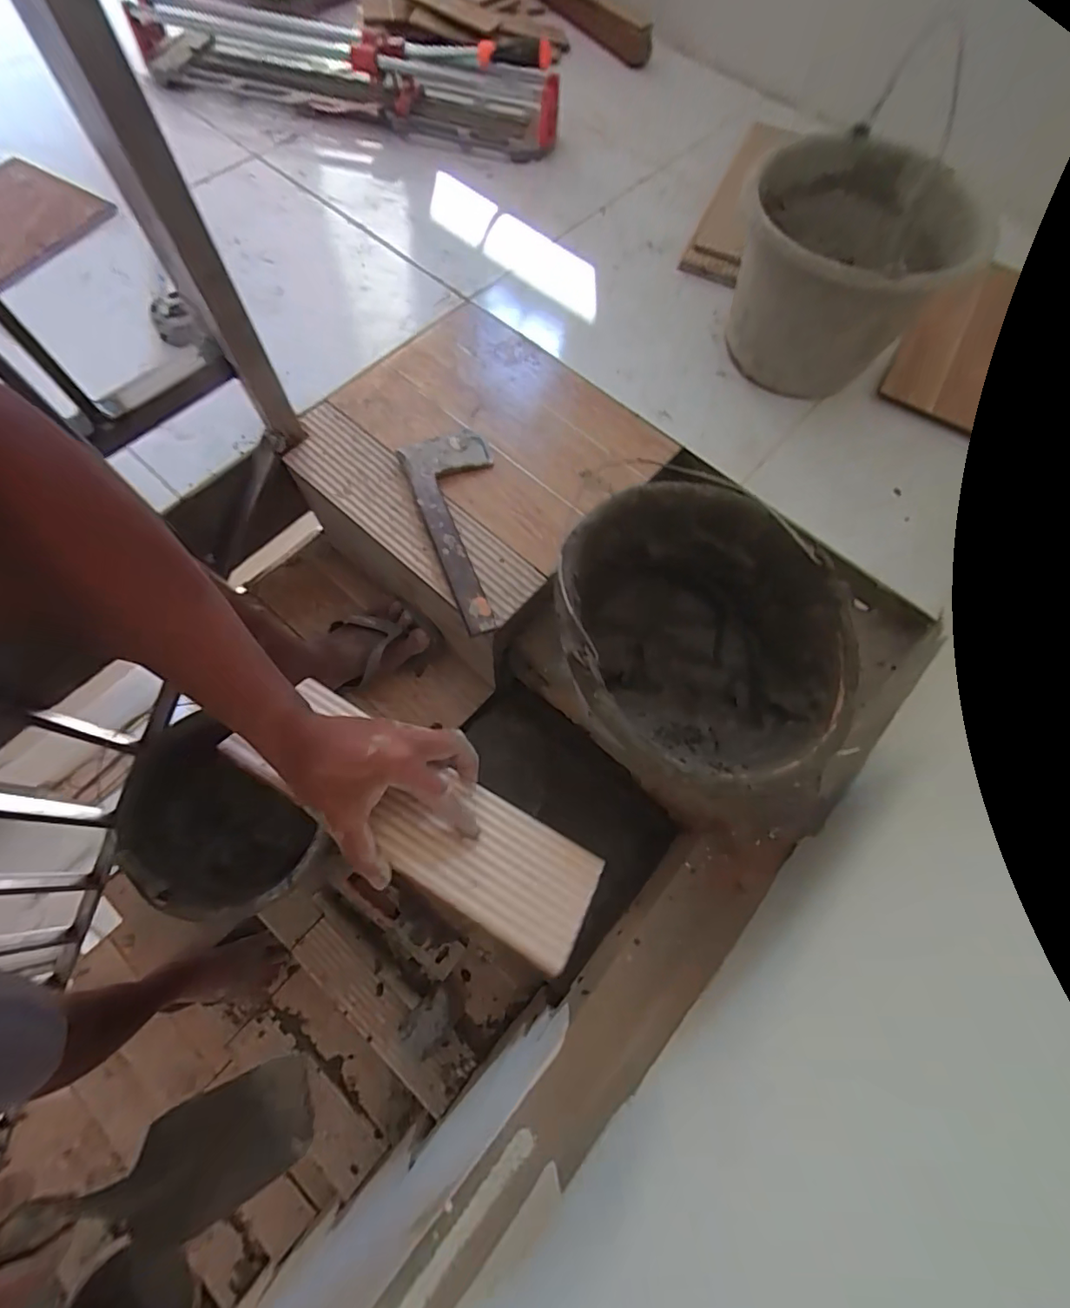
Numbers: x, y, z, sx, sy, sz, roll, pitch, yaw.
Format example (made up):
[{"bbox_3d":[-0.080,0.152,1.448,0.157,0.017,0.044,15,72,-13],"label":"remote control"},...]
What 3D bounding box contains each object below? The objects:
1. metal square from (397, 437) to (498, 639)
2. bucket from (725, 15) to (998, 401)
[{"bbox_3d":[-0.072,-0.158,0.632,0.112,0.023,0.269,-17,68,-18],"label":"metal square"},{"bbox_3d":[0.407,-0.508,0.704,0.294,0.198,0.247,-38,74,-17],"label":"bucket"}]

